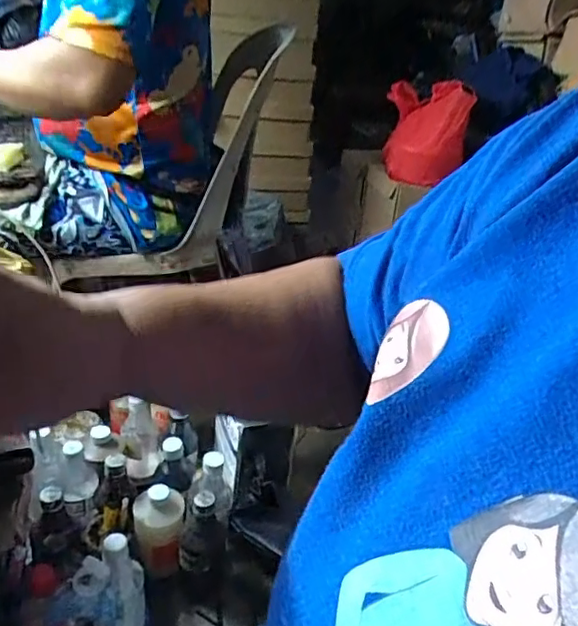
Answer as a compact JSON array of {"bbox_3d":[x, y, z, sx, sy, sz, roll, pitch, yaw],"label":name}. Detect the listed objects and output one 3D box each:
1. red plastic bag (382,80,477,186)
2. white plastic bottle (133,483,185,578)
[{"bbox_3d":[0.263,-0.352,1.122,0.143,0.175,0.121,8,29,2],"label":"red plastic bag"},{"bbox_3d":[-0.193,0.320,0.860,0.068,0.108,0.073,3,29,-7],"label":"white plastic bottle"}]

